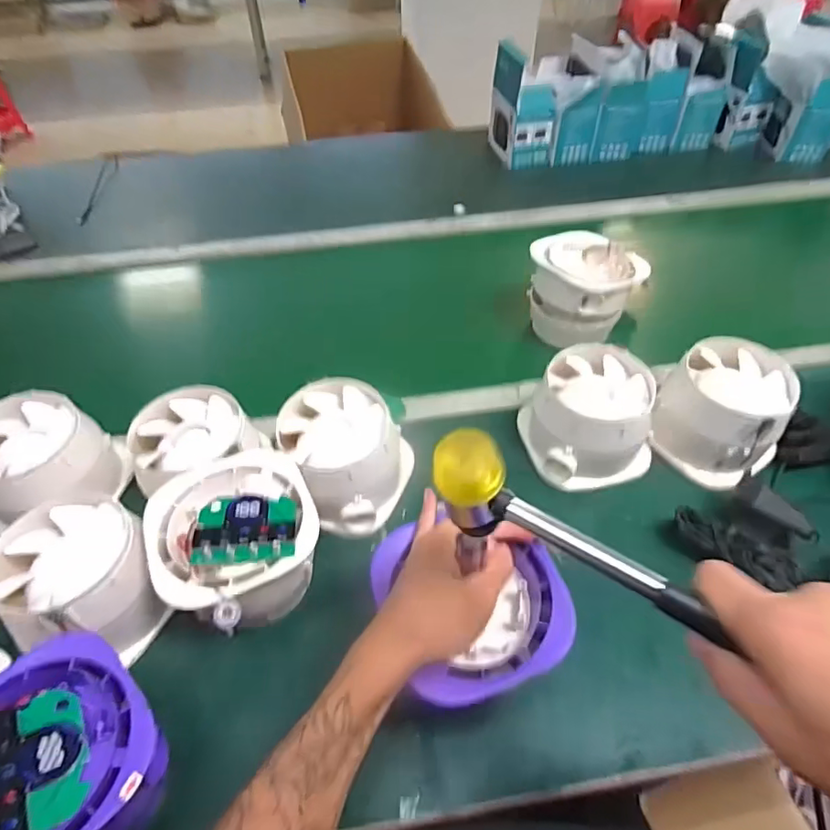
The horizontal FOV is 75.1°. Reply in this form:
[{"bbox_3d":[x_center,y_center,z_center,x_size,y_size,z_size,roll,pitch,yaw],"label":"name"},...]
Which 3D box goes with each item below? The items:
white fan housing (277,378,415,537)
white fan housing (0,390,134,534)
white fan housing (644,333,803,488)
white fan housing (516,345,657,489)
[{"bbox_3d":[-0.077,0.045,0.586,0.119,0.103,0.134,-29,54,-22],"label":"white fan housing"},{"bbox_3d":[-0.405,0.055,0.588,0.135,0.093,0.128,22,52,20],"label":"white fan housing"},{"bbox_3d":[0.343,-0.002,0.614,0.127,0.104,0.132,30,55,25],"label":"white fan housing"},{"bbox_3d":[0.197,0.001,0.623,0.130,0.104,0.135,-1,48,1],"label":"white fan housing"}]

